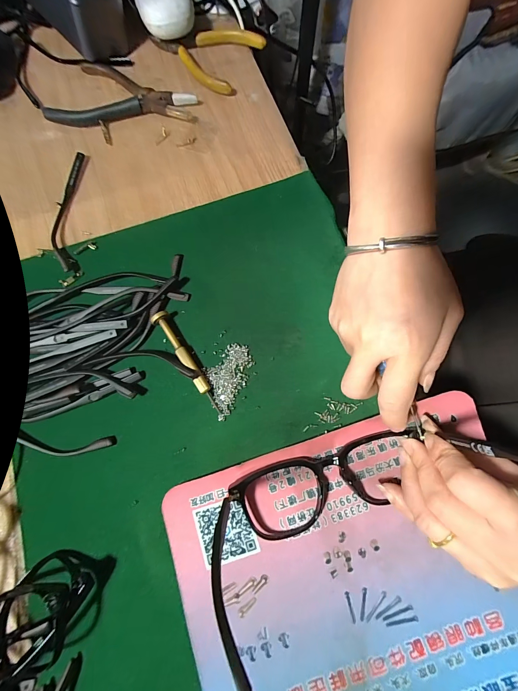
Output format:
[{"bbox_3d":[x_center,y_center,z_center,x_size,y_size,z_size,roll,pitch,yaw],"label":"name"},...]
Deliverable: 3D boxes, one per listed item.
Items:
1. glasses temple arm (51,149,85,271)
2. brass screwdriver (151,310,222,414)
[{"bbox_3d":[-0.183,-0.127,0.281,0.028,0.007,0.128,-7,75,0],"label":"glasses temple arm"},{"bbox_3d":[-0.057,0.013,0.236,0.013,0.013,0.093,-33,77,-7],"label":"brass screwdriver"}]

